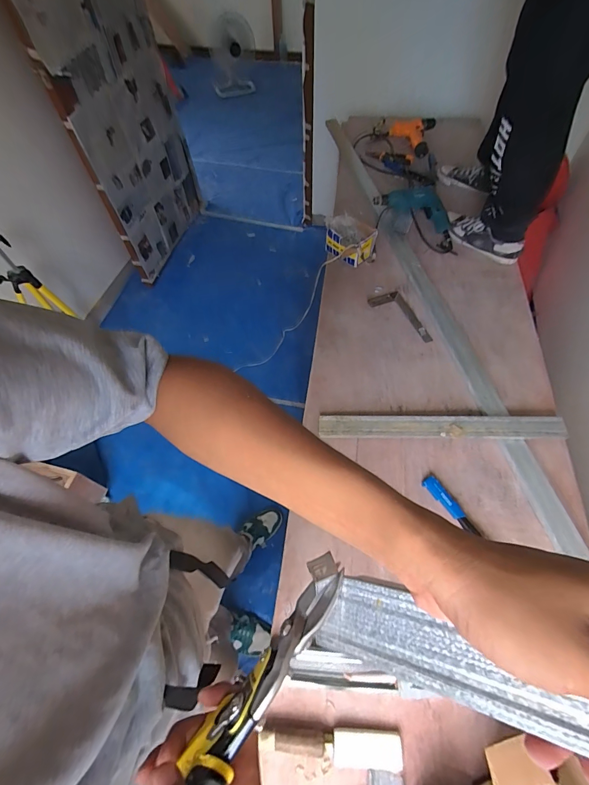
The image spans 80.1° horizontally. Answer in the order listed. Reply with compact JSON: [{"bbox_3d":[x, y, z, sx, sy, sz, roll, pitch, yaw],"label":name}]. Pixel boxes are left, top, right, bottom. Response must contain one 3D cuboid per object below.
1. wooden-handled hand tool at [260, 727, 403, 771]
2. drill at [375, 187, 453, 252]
[{"bbox_3d":[0.057,0.555,0.544,0.217,0.022,0.045,0,59,1],"label":"wooden-handled hand tool"},{"bbox_3d":[0.427,-0.603,1.175,0.299,0.089,0.142,36,66,20],"label":"drill"}]

